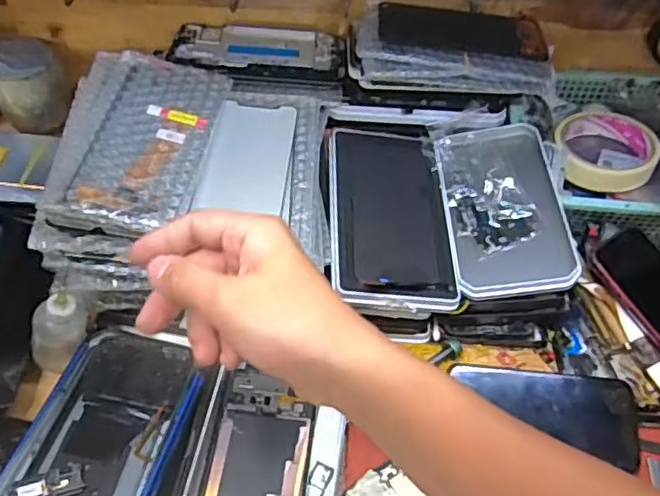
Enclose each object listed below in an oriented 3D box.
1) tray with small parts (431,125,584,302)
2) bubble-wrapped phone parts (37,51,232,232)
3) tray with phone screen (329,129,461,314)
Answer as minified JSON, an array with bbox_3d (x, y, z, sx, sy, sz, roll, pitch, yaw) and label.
[{"bbox_3d":[0.148,-0.038,0.528,0.094,0.021,0.165,1,52,-3],"label":"tray with small parts"},{"bbox_3d":[-0.147,-0.084,0.460,0.111,0.020,0.169,8,52,2],"label":"bubble-wrapped phone parts"},{"bbox_3d":[0.050,-0.029,0.525,0.098,0.019,0.167,0,52,-4],"label":"tray with phone screen"}]

